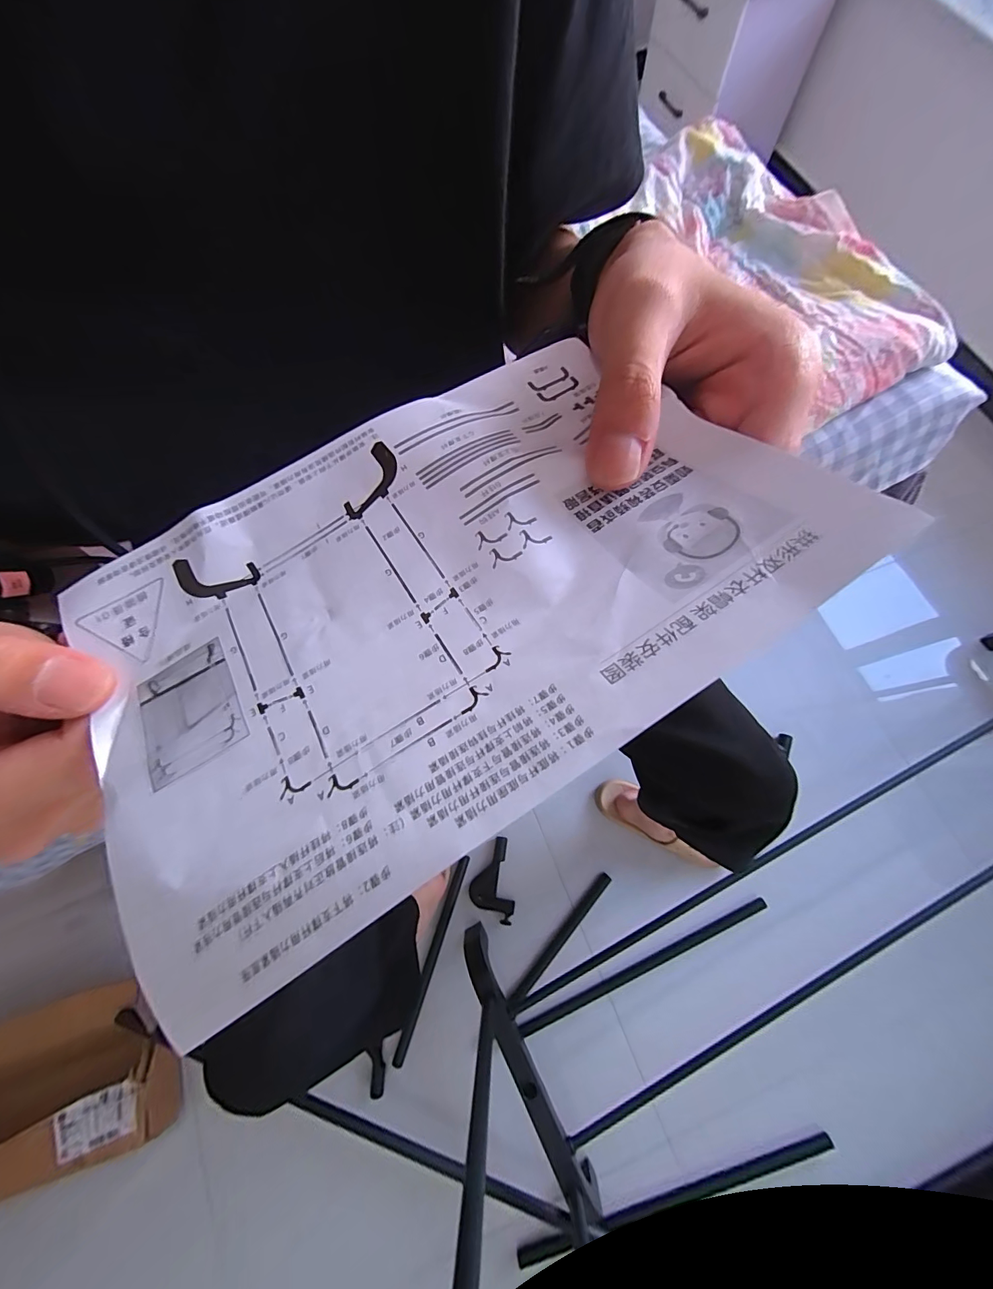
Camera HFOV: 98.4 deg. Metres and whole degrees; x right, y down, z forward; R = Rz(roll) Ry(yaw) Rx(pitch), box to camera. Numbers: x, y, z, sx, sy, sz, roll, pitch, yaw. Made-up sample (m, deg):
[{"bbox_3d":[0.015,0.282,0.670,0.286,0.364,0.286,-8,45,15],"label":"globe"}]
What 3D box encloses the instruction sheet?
[{"bbox_3d":[-0.022,-0.019,0.119,0.196,0.033,0.134,-34,75,-8],"label":"instruction sheet"}]

